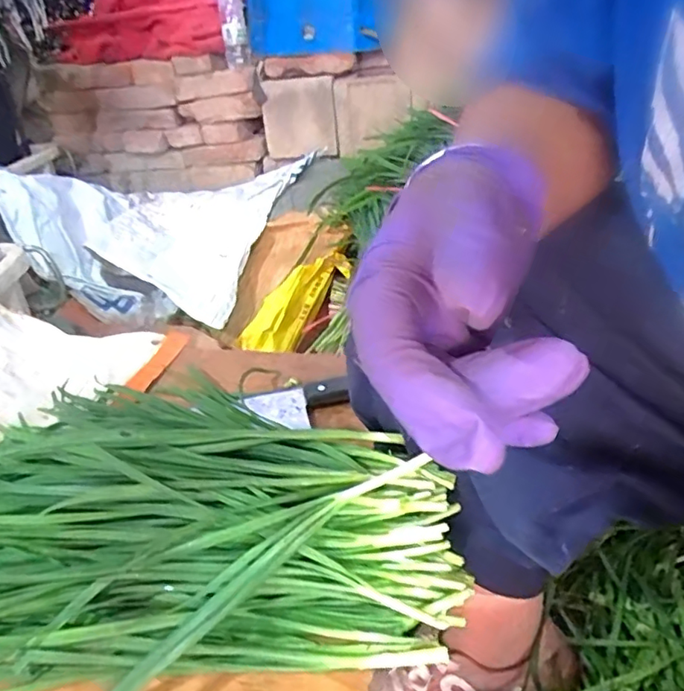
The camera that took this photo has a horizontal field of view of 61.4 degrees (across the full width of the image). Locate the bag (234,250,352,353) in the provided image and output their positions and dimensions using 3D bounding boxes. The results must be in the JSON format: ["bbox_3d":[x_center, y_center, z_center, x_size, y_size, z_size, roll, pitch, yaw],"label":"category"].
[{"bbox_3d":[-0.085,-0.067,0.990,0.243,0.090,0.068,-48,44,-11],"label":"bag"}]

